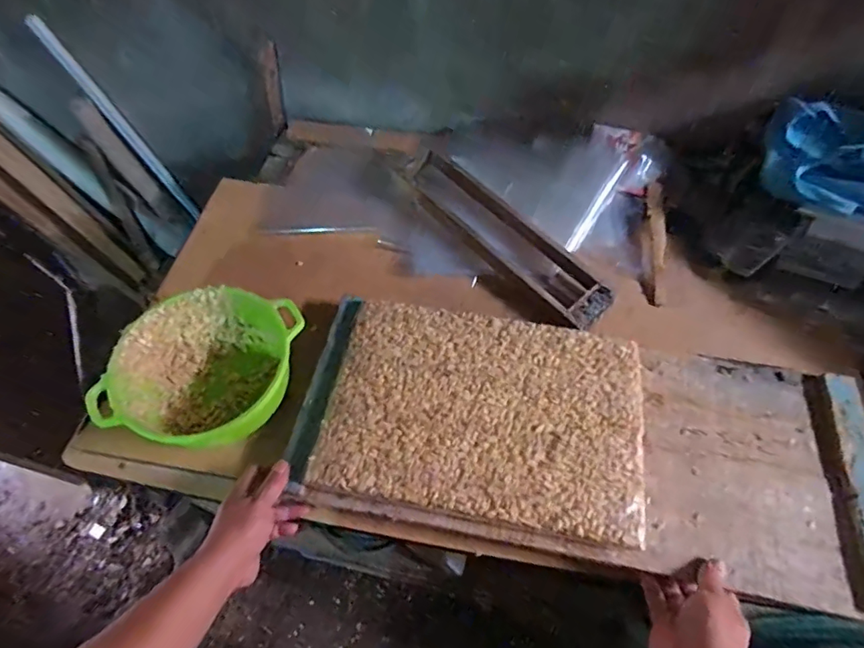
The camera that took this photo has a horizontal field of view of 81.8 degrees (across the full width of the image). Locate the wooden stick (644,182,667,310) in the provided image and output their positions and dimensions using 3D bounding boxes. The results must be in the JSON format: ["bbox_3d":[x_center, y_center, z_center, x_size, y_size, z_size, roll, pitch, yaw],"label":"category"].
[{"bbox_3d":[0.355,-0.131,0.792,0.032,0.030,0.219,7,61,8],"label":"wooden stick"}]

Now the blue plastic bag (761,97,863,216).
[{"bbox_3d":[0.596,-0.234,0.684,0.230,0.091,0.170,17,63,14],"label":"blue plastic bag"}]

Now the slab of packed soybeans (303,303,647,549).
[{"bbox_3d":[0.063,0.100,0.598,0.363,0.031,0.251,7,61,8],"label":"slab of packed soybeans"}]

